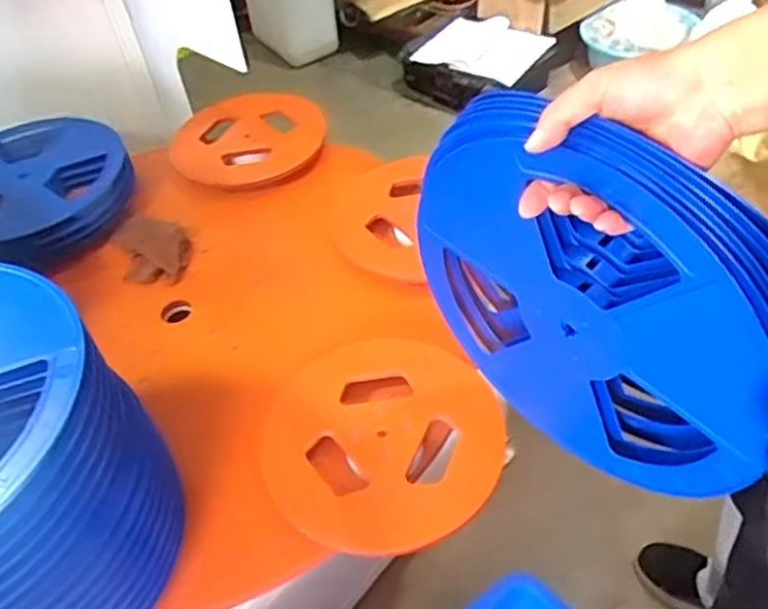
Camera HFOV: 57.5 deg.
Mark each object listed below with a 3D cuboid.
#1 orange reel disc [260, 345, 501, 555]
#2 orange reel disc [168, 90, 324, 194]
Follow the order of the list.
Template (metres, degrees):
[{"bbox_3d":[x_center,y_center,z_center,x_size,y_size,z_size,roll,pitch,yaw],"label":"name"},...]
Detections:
[{"bbox_3d":[-0.009,0.142,0.799,0.258,0.036,0.277,-8,44,8],"label":"orange reel disc"},{"bbox_3d":[-0.236,-0.290,1.201,0.271,0.045,0.251,4,48,10],"label":"orange reel disc"}]

